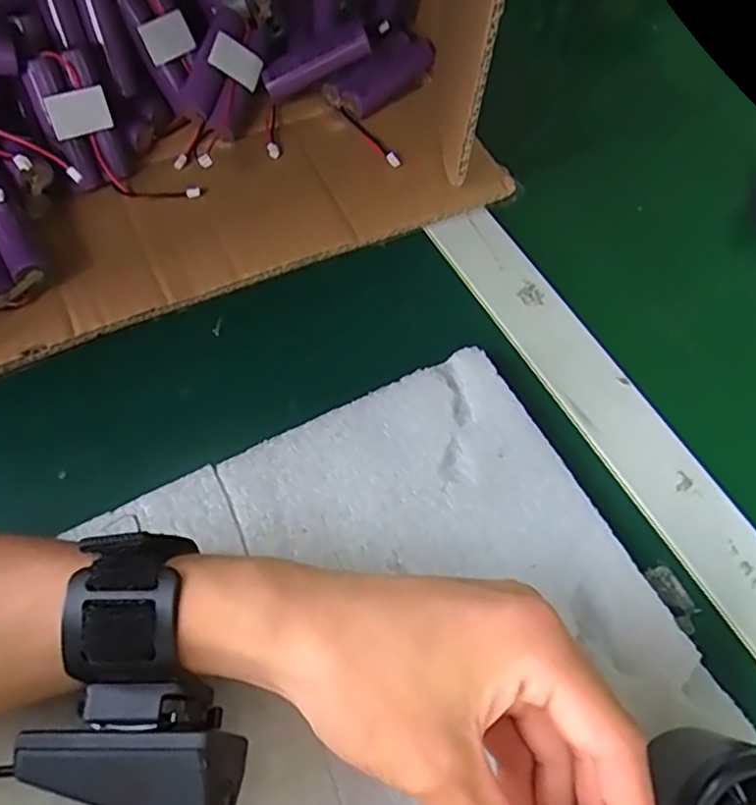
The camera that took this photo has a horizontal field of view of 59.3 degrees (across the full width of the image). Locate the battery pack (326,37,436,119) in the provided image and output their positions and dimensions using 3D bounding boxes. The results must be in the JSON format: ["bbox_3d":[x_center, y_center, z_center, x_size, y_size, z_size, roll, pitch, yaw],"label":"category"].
[{"bbox_3d":[0.002,-0.203,0.414,0.070,0.025,0.028,-41,72,-21],"label":"battery pack"}]

